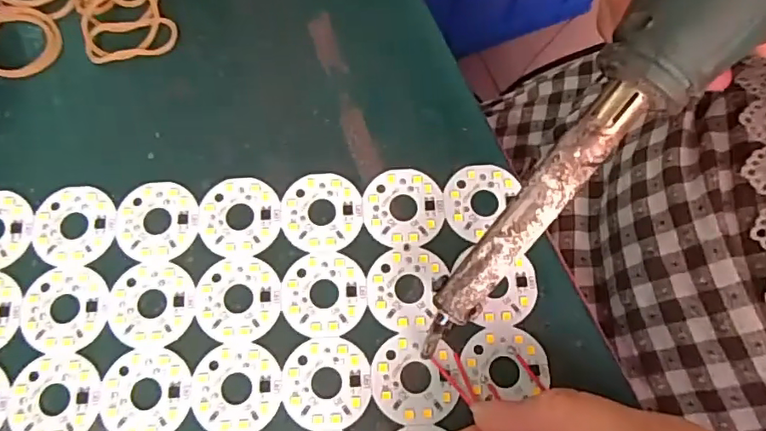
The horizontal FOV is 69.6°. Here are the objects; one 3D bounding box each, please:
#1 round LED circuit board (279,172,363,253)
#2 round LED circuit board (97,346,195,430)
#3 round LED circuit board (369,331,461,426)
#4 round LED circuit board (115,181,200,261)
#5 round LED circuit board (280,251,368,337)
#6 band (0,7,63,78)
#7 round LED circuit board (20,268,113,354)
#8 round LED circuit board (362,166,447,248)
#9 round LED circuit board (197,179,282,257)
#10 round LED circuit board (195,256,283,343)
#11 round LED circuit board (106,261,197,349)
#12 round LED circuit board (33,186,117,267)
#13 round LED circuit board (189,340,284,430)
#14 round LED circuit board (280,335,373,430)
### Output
[{"bbox_3d":[-0.023,-0.002,0.207,0.030,0.004,0.030,0,72,0],"label":"round LED circuit board"},{"bbox_3d":[-0.081,0.060,0.187,0.031,0.004,0.030,0,72,0],"label":"round LED circuit board"},{"bbox_3d":[0.011,0.055,0.189,0.030,0.004,0.029,0,72,0],"label":"round LED circuit board"},{"bbox_3d":[-0.085,0.001,0.205,0.030,0.004,0.030,0,72,0],"label":"round LED circuit board"},{"bbox_3d":[-0.021,0.028,0.198,0.030,0.004,0.030,0,72,0],"label":"round LED circuit board"},{"bbox_3d":[-0.152,-0.072,0.228,0.036,0.004,0.033,0,72,0],"label":"band"},{"bbox_3d":[-0.114,0.033,0.195,0.030,0.004,0.030,0,72,0],"label":"round LED circuit board"},{"bbox_3d":[0.008,-0.004,0.207,0.030,0.004,0.030,0,72,0],"label":"round LED circuit board"},{"bbox_3d":[-0.054,0.000,0.206,0.030,0.004,0.030,0,72,0],"label":"round LED circuit board"},{"bbox_3d":[-0.052,0.029,0.197,0.030,0.004,0.030,0,72,0],"label":"round LED circuit board"},{"bbox_3d":[-0.083,0.031,0.196,0.031,0.004,0.030,0,72,0],"label":"round LED circuit board"},{"bbox_3d":[-0.115,0.003,0.204,0.030,0.004,0.030,0,72,0],"label":"round LED circuit board"},{"bbox_3d":[-0.050,0.059,0.188,0.030,0.004,0.031,0,72,0],"label":"round LED circuit board"},{"bbox_3d":[-0.019,0.057,0.188,0.030,0.004,0.030,0,72,0],"label":"round LED circuit board"}]

